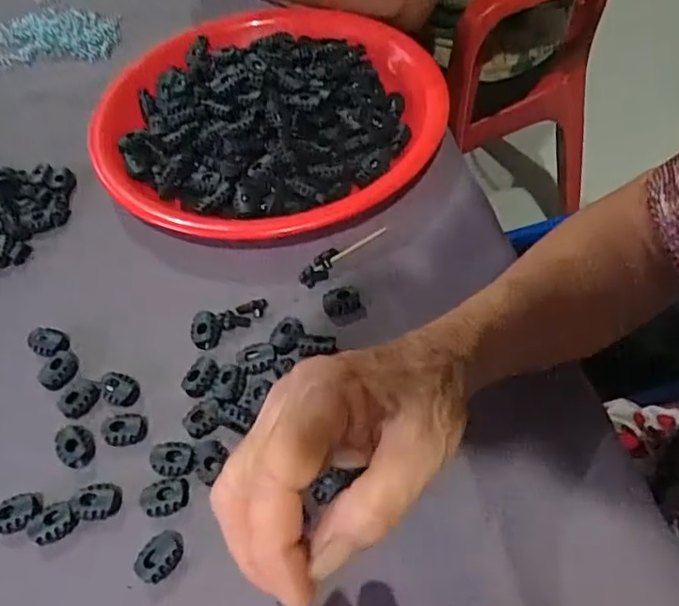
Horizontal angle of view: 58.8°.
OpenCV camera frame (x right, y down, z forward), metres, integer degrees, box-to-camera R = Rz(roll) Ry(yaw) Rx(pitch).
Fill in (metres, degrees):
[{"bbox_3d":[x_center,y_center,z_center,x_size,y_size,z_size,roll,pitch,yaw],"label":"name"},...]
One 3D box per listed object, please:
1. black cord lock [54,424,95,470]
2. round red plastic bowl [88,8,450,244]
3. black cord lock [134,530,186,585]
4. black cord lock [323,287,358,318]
[{"bbox_3d":[-0.140,0.074,0.317,0.017,0.006,0.025,-40,59,-22],"label":"black cord lock"},{"bbox_3d":[-0.054,-0.140,0.450,0.244,0.040,0.244,-3,53,4],"label":"round red plastic bowl"},{"bbox_3d":[-0.083,0.118,0.282,0.018,0.007,0.024,22,59,21],"label":"black cord lock"},{"bbox_3d":[0.001,-0.001,0.361,0.021,0.008,0.015,-7,53,1],"label":"black cord lock"}]

